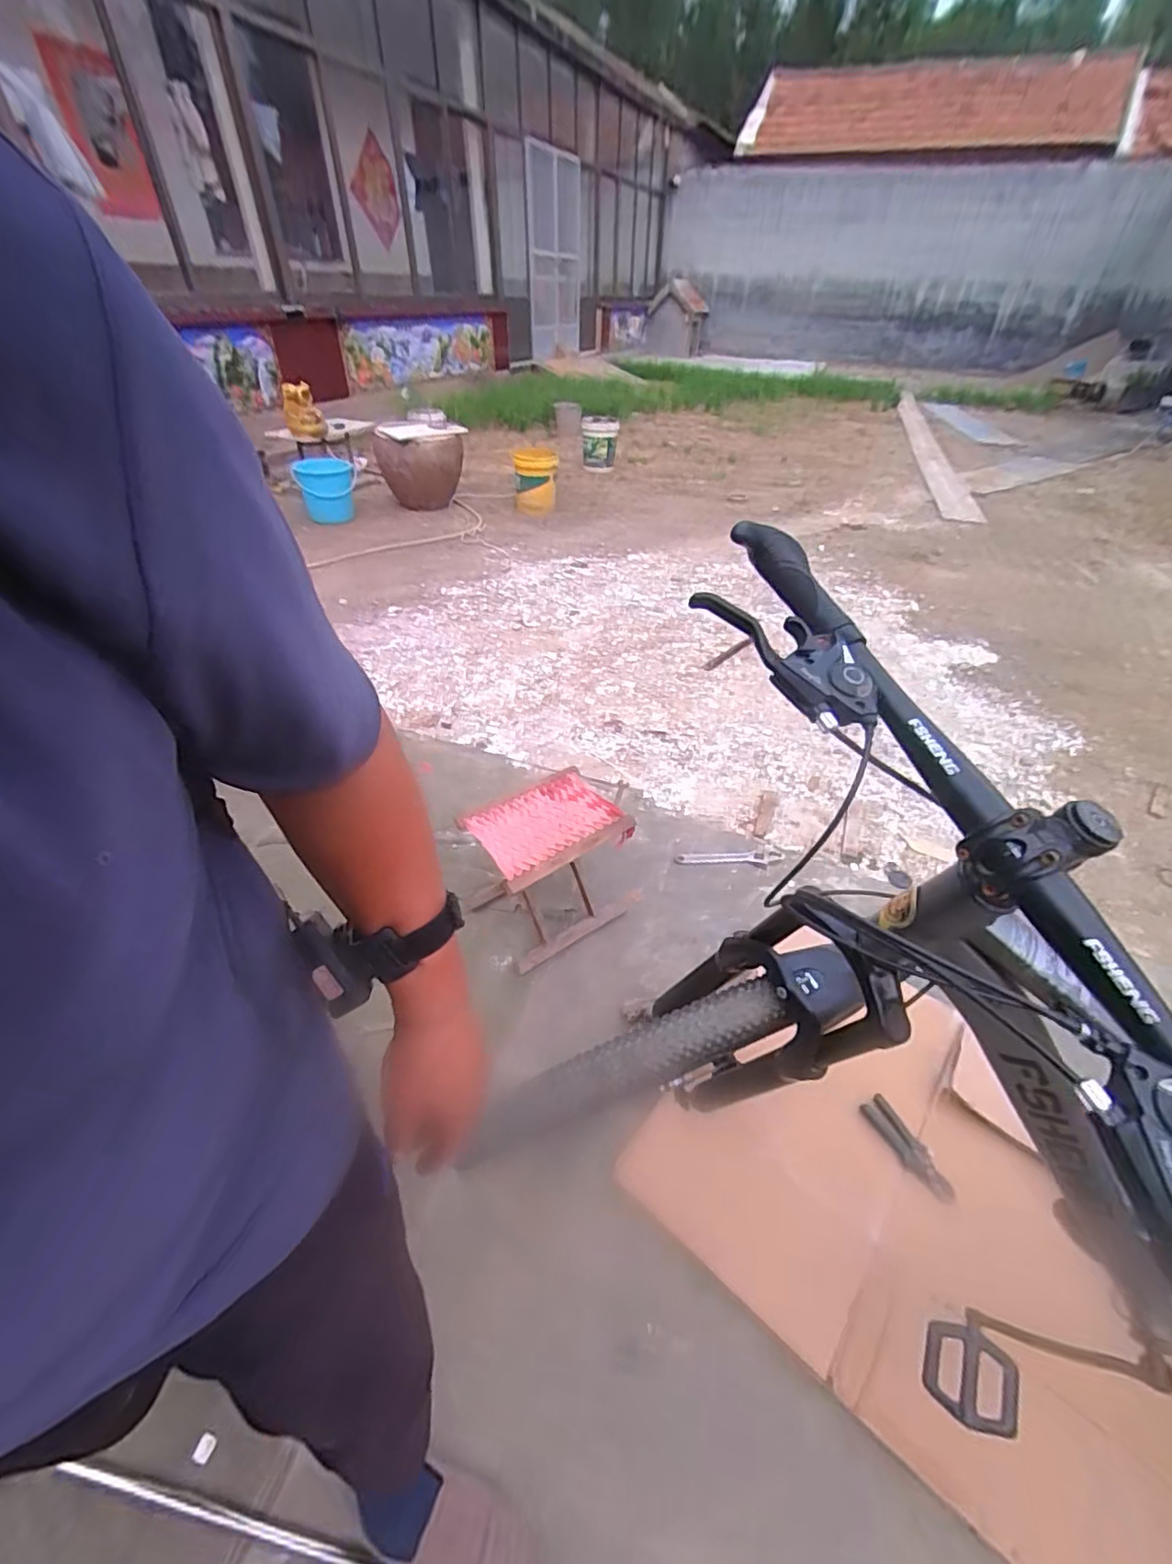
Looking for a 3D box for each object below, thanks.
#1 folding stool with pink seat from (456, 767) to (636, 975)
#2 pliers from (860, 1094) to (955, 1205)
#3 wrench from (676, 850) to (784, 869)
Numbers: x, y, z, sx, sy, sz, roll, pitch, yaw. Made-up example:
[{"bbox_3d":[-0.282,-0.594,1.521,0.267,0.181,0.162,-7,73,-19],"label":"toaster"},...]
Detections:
[{"bbox_3d":[-0.087,0.198,1.368,0.308,0.310,0.263,-32,51,-31],"label":"folding stool with pink seat"},{"bbox_3d":[0.558,0.629,1.030,0.053,0.022,0.171,-19,45,-20],"label":"pliers"},{"bbox_3d":[0.382,0.209,1.593,0.278,0.022,0.059,1,39,0],"label":"wrench"}]

